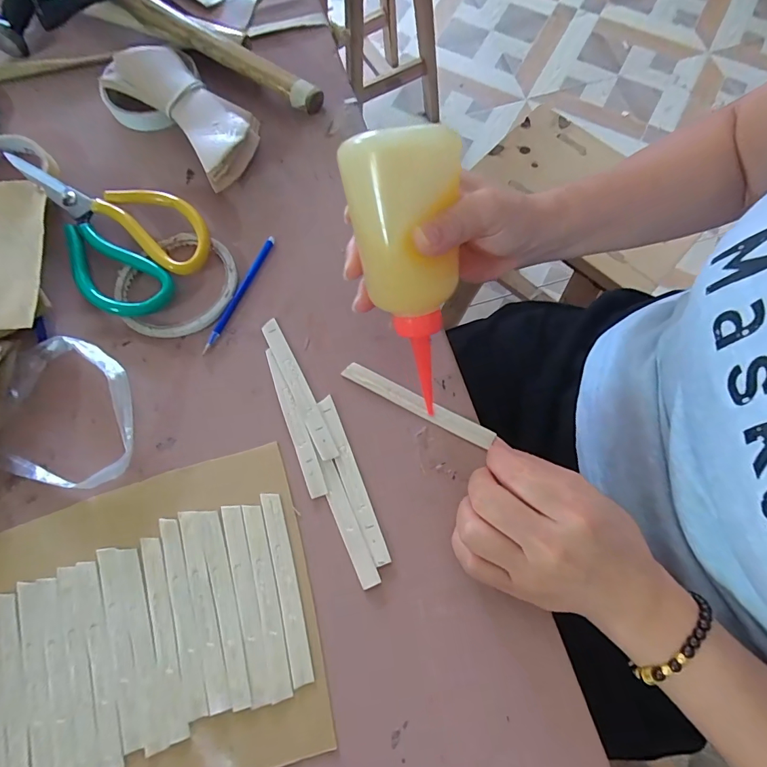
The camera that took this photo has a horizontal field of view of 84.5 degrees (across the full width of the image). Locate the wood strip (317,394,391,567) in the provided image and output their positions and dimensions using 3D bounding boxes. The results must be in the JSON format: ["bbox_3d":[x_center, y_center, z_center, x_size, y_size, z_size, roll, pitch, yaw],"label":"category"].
[{"bbox_3d":[-0.022,0.063,0.286,0.012,0.004,0.116,-21,74,-5],"label":"wood strip"}]

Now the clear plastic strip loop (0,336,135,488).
[{"bbox_3d":[-0.222,0.018,0.294,0.106,0.024,0.102,0,73,1],"label":"clear plastic strip loop"}]

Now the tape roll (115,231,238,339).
[{"bbox_3d":[-0.160,-0.077,0.329,0.092,0.004,0.086,0,73,1],"label":"tape roll"}]

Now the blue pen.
[{"bbox_3d":[-0.111,-0.070,0.326,0.006,0.004,0.106,24,75,8],"label":"blue pen"}]

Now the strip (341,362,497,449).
[{"bbox_3d":[0.023,0.014,0.300,0.113,0.004,0.014,26,75,10],"label":"strip"}]

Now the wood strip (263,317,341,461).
[{"bbox_3d":[-0.062,0.003,0.305,0.013,0.004,0.113,-27,75,-7],"label":"wood strip"}]

